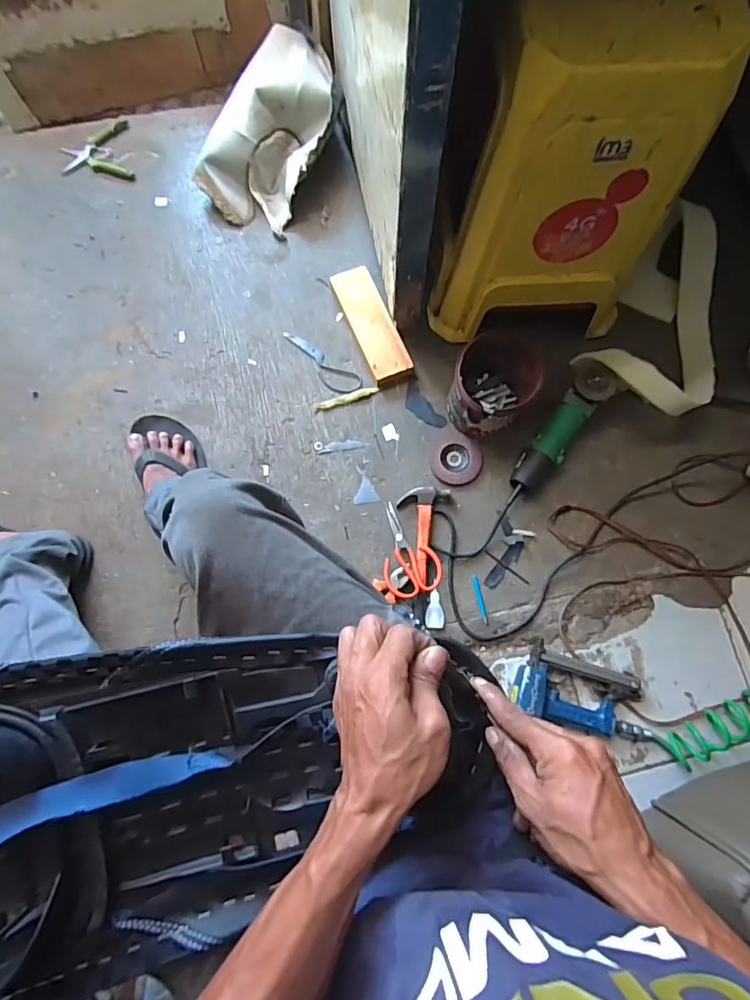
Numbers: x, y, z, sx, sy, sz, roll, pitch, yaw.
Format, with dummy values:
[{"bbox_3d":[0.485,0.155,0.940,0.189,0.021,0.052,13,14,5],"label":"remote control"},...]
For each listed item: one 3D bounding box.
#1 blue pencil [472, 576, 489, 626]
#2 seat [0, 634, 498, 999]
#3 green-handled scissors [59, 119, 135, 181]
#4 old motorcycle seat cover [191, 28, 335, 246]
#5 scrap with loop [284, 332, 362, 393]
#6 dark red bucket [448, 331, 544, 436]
[{"bbox_3d":[0.188,0.179,0.891,0.011,0.004,0.088,-13,77,-4],"label":"blue pencil"},{"bbox_3d":[-0.253,0.258,0.407,0.697,0.098,0.240,-13,77,-6],"label":"seat"},{"bbox_3d":[-0.600,-0.744,1.067,0.147,0.012,0.160,-13,77,-4],"label":"green-handled scissors"},{"bbox_3d":[-0.196,-0.738,1.011,0.201,0.149,0.344,32,78,6],"label":"old motorcycle seat cover"},{"bbox_3d":[-0.110,-0.266,0.972,0.188,0.006,0.050,36,78,7],"label":"scrap with loop"},{"bbox_3d":[0.208,-0.202,0.887,0.136,0.141,0.168,30,78,6],"label":"dark red bucket"}]

